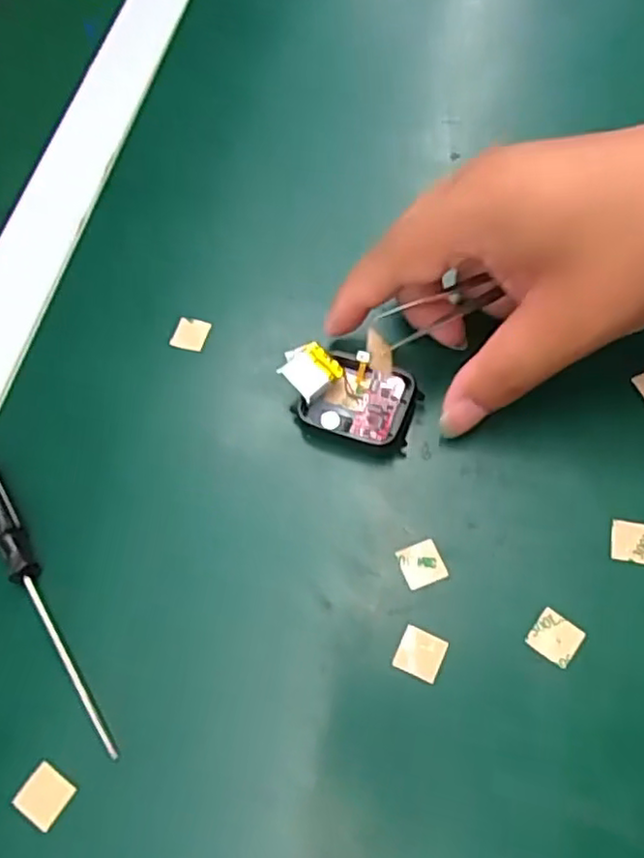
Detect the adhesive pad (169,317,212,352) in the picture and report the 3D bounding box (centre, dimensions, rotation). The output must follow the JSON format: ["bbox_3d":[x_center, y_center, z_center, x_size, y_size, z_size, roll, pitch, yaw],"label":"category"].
[{"bbox_3d":[-0.060,-0.043,0.306,0.015,0.004,0.016,13,65,9],"label":"adhesive pad"}]

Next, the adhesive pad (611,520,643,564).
[{"bbox_3d":[0.115,0.041,0.246,0.015,0.004,0.016,11,64,8],"label":"adhesive pad"}]

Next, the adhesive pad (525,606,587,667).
[{"bbox_3d":[0.082,0.072,0.235,0.016,0.004,0.015,34,70,18],"label":"adhesive pad"}]

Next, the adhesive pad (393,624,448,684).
[{"bbox_3d":[0.035,0.078,0.235,0.015,0.004,0.015,21,66,13],"label":"adhesive pad"}]

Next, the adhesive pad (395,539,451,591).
[{"bbox_3d":[0.037,0.050,0.249,0.016,0.004,0.016,-20,64,-7],"label":"adhesive pad"}]

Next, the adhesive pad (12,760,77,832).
[{"bbox_3d":[-0.093,0.122,0.224,0.016,0.004,0.015,29,68,16],"label":"adhesive pad"}]

